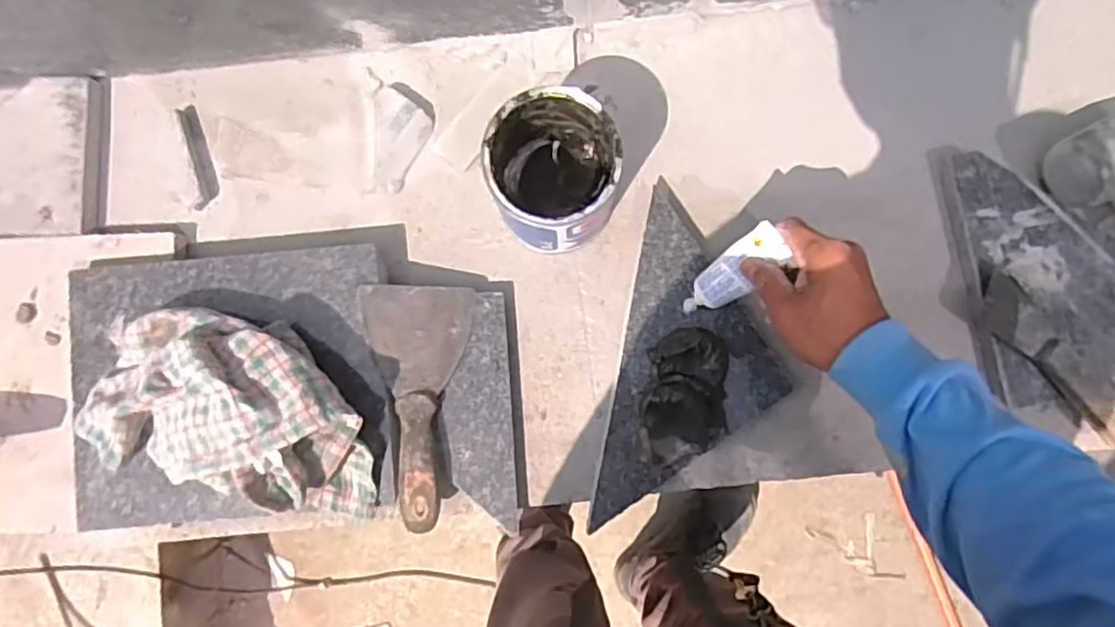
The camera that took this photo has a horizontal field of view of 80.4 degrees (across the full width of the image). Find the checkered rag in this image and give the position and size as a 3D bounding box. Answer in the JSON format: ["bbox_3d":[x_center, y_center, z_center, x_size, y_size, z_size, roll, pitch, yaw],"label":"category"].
[{"bbox_3d":[-0.256,0.074,0.508,0.223,0.065,0.138,8,86,2],"label":"checkered rag"}]

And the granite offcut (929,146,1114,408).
[{"bbox_3d":[0.463,-0.049,0.554,0.229,0.038,0.220,-11,85,0],"label":"granite offcut"}]

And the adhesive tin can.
[{"bbox_3d":[-0.004,-0.110,0.534,0.095,0.124,0.103,0,85,1],"label":"adhesive tin can"}]

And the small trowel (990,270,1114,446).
[{"bbox_3d":[0.416,0.043,0.552,0.039,0.038,0.167,-40,86,-2],"label":"small trowel"}]

